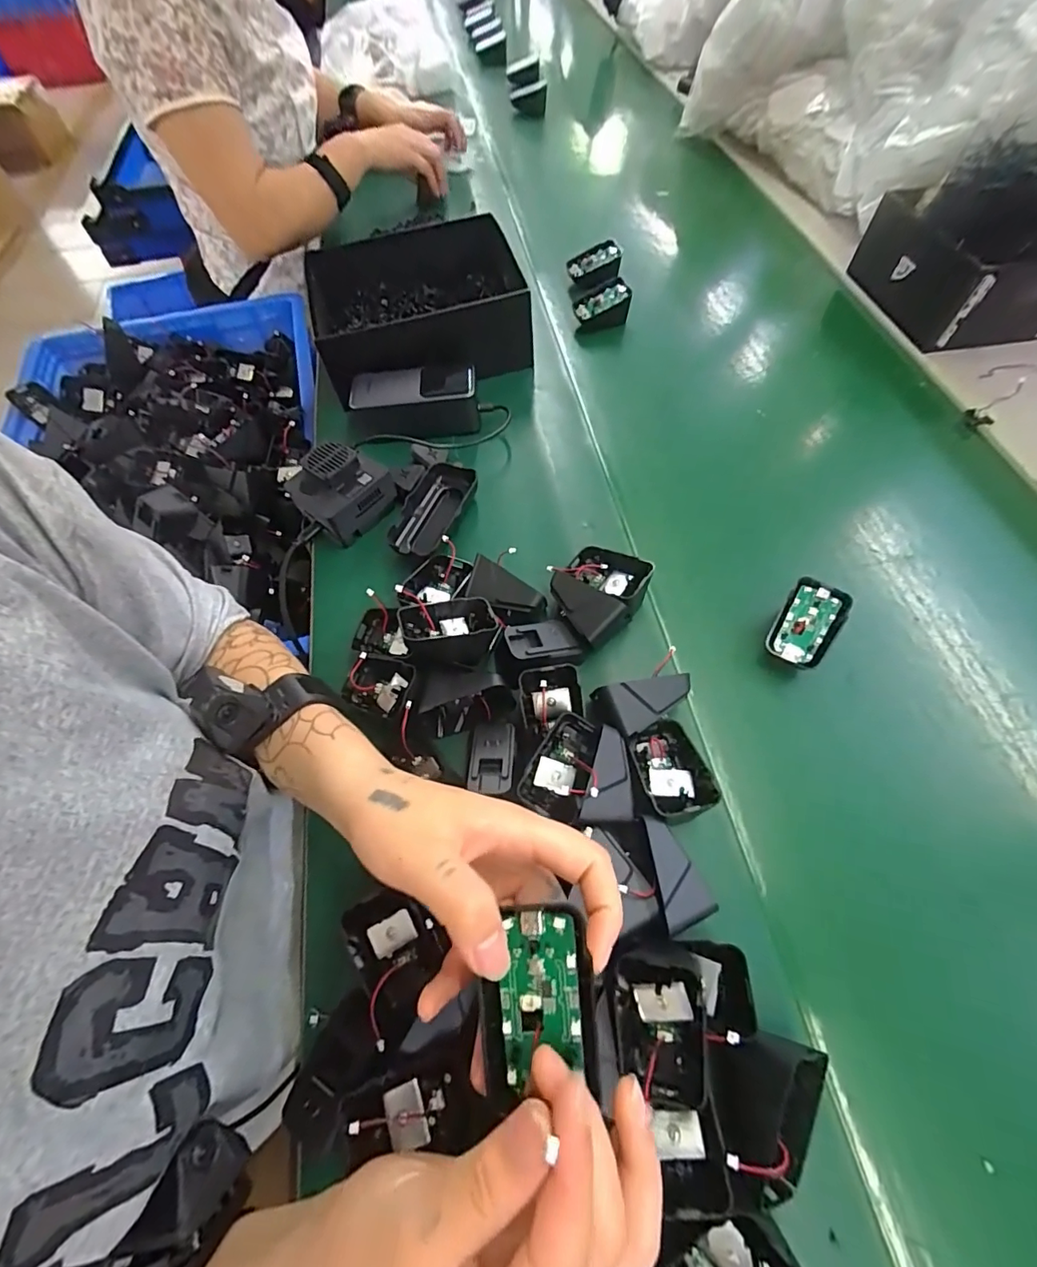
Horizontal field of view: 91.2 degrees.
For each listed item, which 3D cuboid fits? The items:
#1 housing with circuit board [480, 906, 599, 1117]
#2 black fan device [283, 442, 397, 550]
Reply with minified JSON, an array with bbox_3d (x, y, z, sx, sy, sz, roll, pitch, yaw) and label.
[{"bbox_3d":[0.008,0.142,0.191,0.042,0.009,0.067,-4,74,13],"label":"housing with circuit board"},{"bbox_3d":[-0.174,-0.135,0.491,0.076,0.071,0.072,30,66,16],"label":"black fan device"}]

